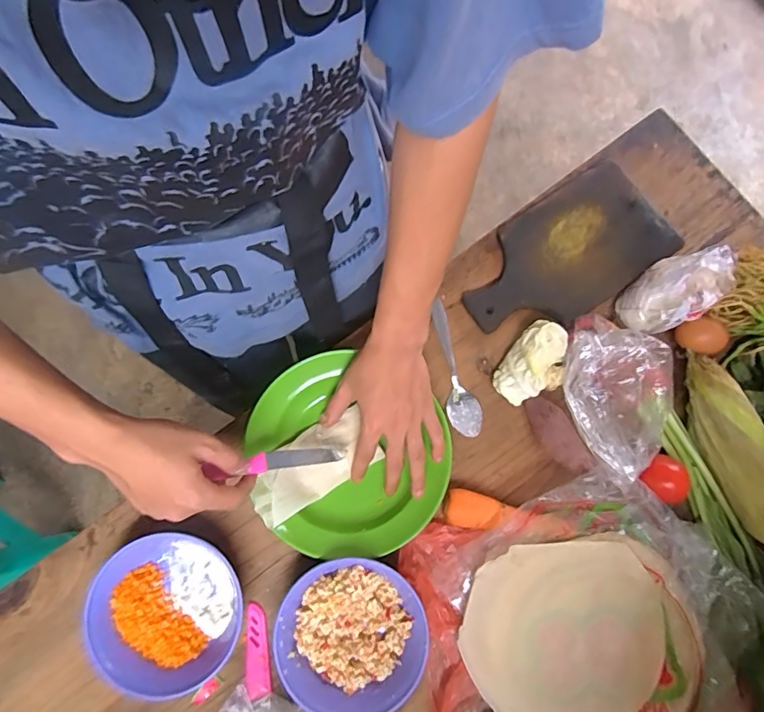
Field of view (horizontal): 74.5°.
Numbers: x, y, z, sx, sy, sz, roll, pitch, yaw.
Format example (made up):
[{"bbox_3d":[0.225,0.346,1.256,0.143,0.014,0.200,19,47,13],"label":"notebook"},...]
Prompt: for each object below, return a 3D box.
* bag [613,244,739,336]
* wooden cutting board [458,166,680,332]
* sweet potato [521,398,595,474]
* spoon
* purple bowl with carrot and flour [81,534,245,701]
[{"bbox_3d":[0.315,-0.074,0.522,0.096,0.113,0.072,-29,79,-7],"label":"bag"},{"bbox_3d":[0.211,-0.118,0.585,0.253,0.023,0.140,-35,79,-8],"label":"wooden cutting board"},{"bbox_3d":[0.188,0.086,0.546,0.034,0.028,0.093,-31,79,-7],"label":"sweet potato"},{"bbox_3d":[0.079,0.015,0.569,0.035,0.015,0.153,-15,77,-4],"label":"spoon"},{"bbox_3d":[-0.216,0.256,0.509,0.137,0.049,0.150,-33,79,-8],"label":"purple bowl with carrot and flour"}]

